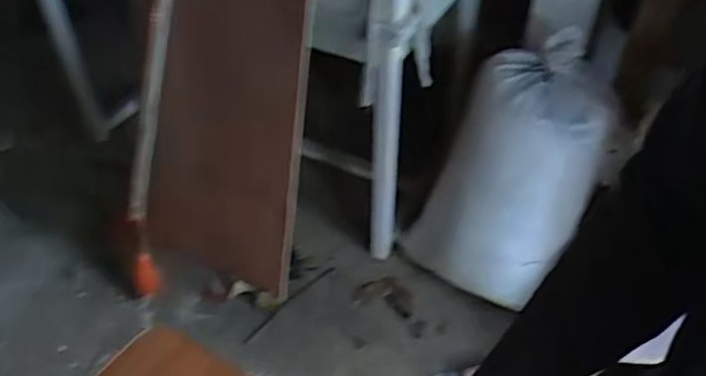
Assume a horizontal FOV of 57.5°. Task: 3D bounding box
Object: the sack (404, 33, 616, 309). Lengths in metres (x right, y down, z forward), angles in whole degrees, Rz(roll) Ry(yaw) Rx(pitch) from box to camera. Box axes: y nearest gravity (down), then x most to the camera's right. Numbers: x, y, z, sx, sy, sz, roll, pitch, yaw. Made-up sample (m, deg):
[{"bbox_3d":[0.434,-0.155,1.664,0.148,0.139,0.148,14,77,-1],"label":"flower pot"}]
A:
[{"bbox_3d":[0.405,-0.052,1.673,0.373,0.708,0.270,20,21,6],"label":"sack"}]

